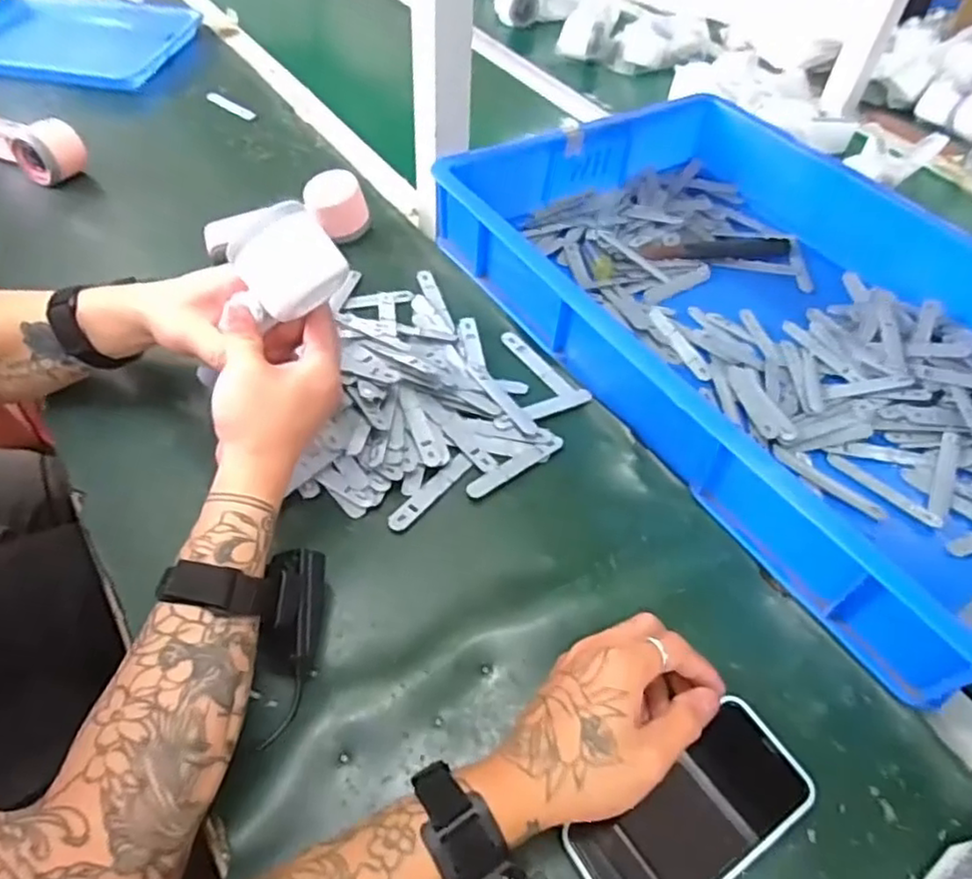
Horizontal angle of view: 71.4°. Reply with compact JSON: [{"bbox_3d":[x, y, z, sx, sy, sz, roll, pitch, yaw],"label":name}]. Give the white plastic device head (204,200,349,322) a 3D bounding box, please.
[{"bbox_3d":[-0.131,-0.115,0.434,0.063,0.043,0.068,-36,106,-9],"label":"white plastic device head"}]

